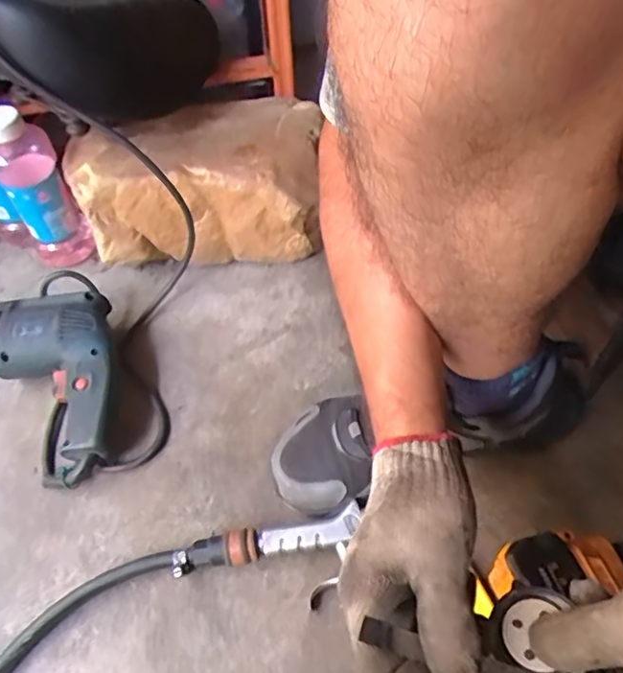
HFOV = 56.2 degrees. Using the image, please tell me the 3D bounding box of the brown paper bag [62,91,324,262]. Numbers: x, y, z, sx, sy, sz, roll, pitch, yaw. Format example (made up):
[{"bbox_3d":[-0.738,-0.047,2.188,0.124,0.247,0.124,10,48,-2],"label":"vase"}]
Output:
[{"bbox_3d":[-0.123,-0.175,0.687,0.271,0.160,0.181,-11,53,-3],"label":"brown paper bag"}]

